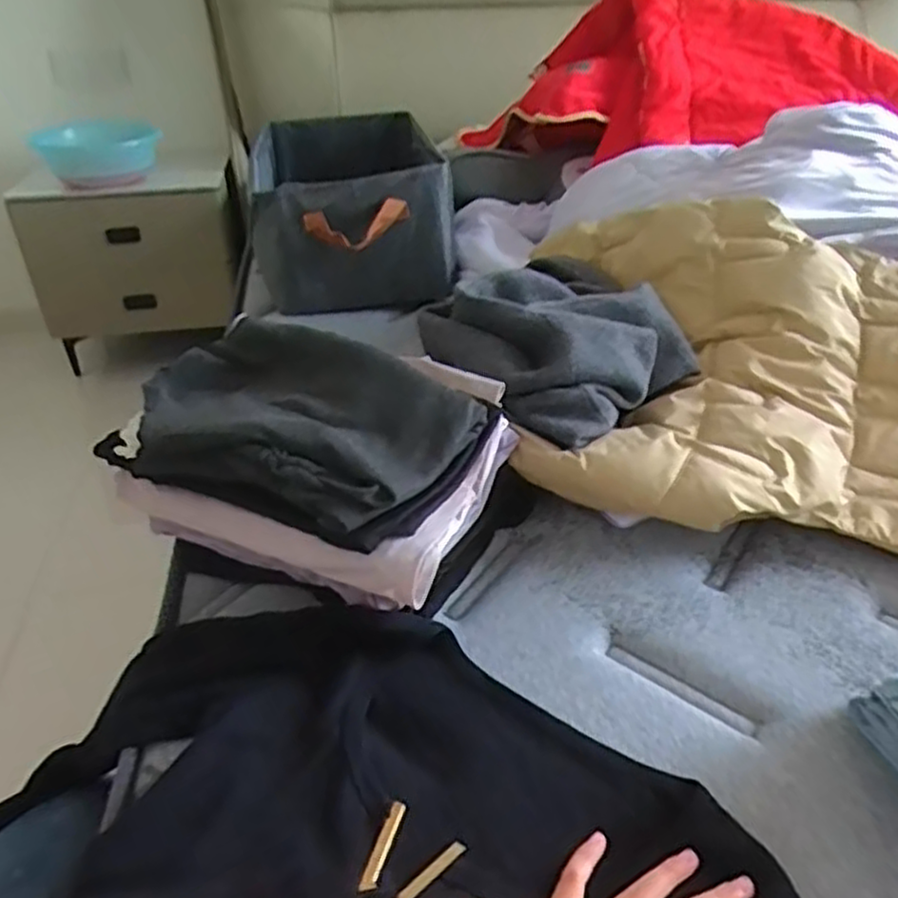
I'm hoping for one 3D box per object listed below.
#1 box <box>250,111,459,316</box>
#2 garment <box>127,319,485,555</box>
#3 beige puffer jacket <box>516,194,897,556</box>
[{"bbox_3d":[-0.175,-0.412,1.273,0.296,0.202,0.516,-6,34,-7],"label":"box"},{"bbox_3d":[-0.130,-0.025,0.613,0.272,0.066,0.178,16,37,23],"label":"garment"},{"bbox_3d":[0.327,-0.090,0.751,0.576,0.164,0.433,13,36,19],"label":"beige puffer jacket"}]

